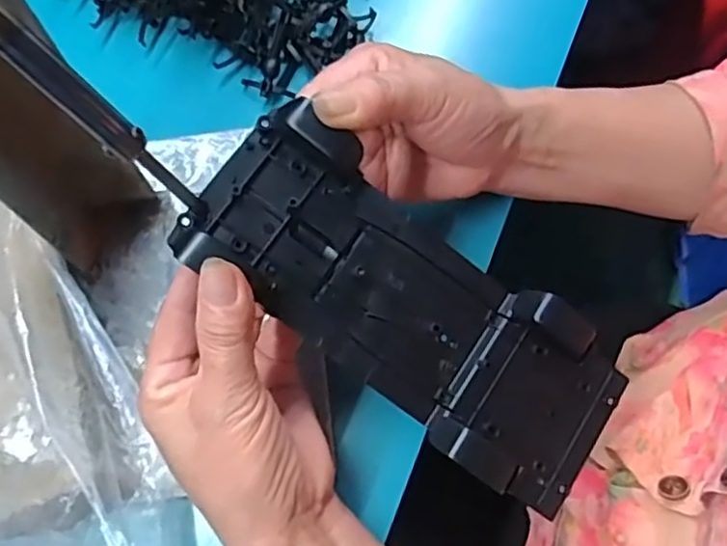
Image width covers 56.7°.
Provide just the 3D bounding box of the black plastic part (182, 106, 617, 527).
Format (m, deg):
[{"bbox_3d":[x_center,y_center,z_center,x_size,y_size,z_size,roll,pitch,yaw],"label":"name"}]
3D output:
[{"bbox_3d":[0.022,0.016,0.273,0.190,0.023,0.075,38,73,-6],"label":"black plastic part"}]

